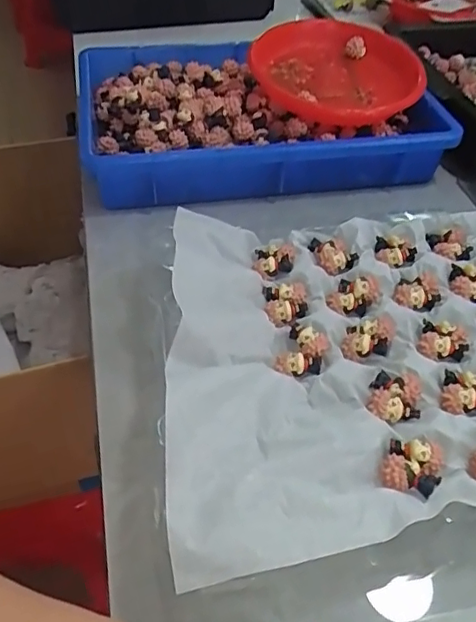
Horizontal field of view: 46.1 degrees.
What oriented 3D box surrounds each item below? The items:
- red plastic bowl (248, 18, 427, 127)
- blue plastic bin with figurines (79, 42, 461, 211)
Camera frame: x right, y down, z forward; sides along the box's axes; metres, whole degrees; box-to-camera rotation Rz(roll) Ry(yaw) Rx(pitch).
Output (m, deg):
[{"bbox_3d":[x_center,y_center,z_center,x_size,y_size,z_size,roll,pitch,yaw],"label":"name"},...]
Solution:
[{"bbox_3d":[0.101,-0.253,0.589,0.167,0.029,0.150,-6,56,-3],"label":"red plastic bowl"},{"bbox_3d":[0.017,-0.222,0.617,0.352,0.065,0.259,-7,48,-8],"label":"blue plastic bin with figurines"}]

